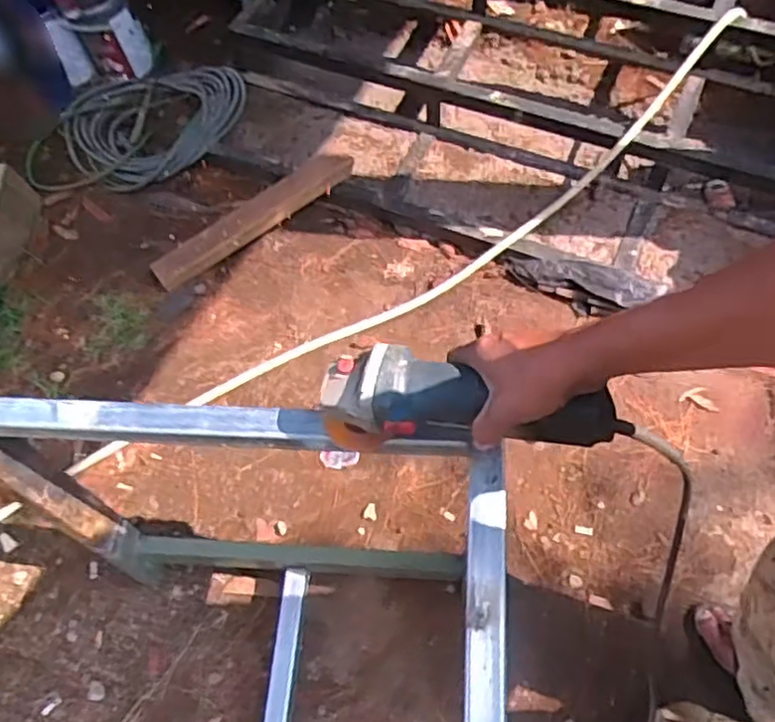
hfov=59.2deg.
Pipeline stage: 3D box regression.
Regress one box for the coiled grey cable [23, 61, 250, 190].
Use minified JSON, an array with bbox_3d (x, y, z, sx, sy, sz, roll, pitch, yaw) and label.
[{"bbox_3d":[-0.653,-0.634,1.776,0.571,0.075,0.445,-5,59,0],"label":"coiled grey cable"}]

